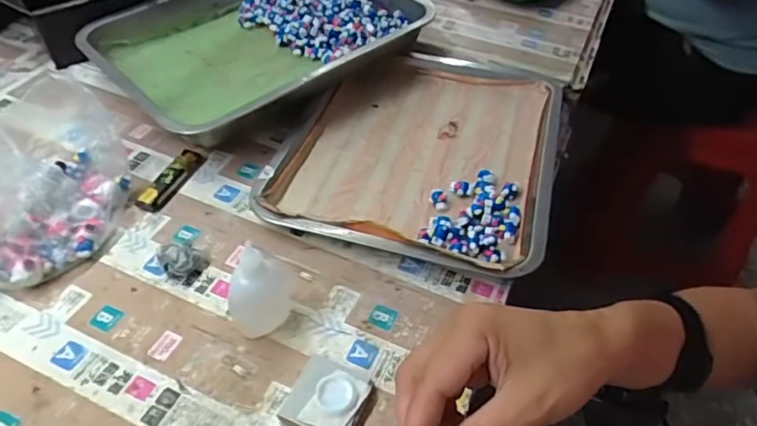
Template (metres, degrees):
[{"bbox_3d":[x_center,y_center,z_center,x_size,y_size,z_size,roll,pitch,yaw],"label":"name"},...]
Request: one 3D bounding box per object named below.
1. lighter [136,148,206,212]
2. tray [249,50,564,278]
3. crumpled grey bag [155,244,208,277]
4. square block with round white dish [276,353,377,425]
[{"bbox_3d":[-0.198,-0.032,0.528,0.023,0.012,0.077,19,48,13],"label":"lighter"},{"bbox_3d":[0.048,-0.070,0.571,0.259,0.036,0.308,16,47,10],"label":"tray"},{"bbox_3d":[-0.162,0.040,0.458,0.035,0.019,0.026,-10,49,-15],"label":"crumpled grey bag"},{"bbox_3d":[-0.033,0.128,0.381,0.053,0.015,0.050,20,48,13],"label":"square block with round white dish"}]

